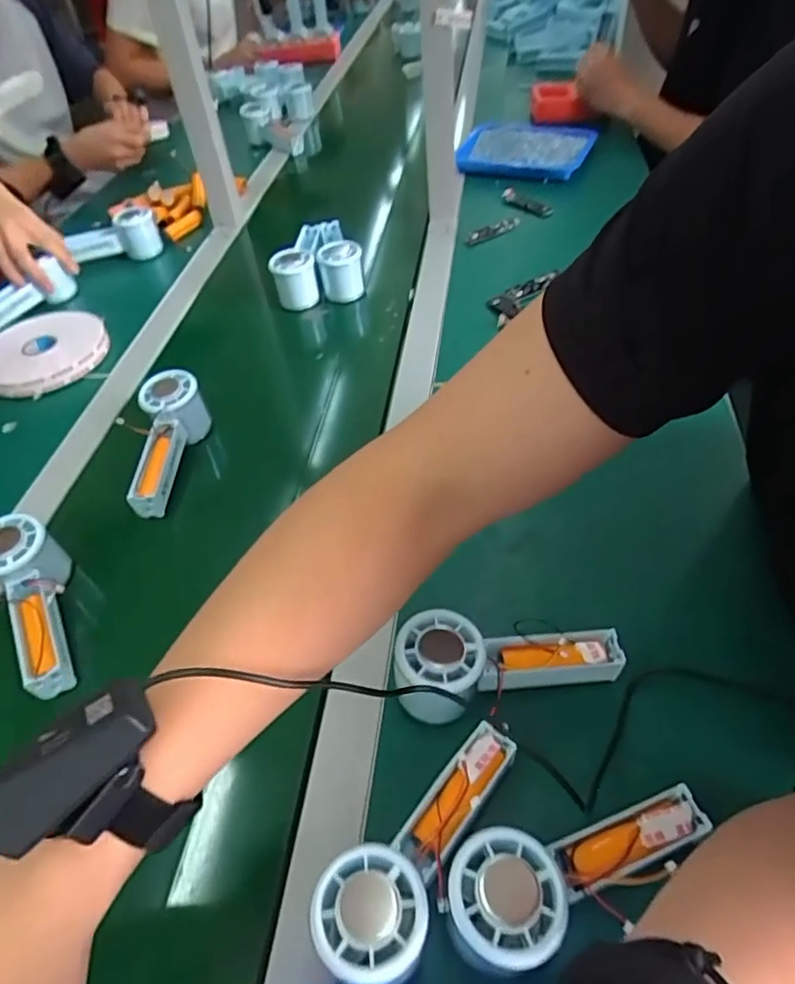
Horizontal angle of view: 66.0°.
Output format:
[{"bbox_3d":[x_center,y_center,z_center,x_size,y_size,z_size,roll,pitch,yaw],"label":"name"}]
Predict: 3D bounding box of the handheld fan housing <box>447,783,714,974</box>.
[{"bbox_3d":[0.095,0.195,0.323,0.147,0.041,0.061,-19,49,-11],"label":"handheld fan housing"}]

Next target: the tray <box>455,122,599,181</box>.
[{"bbox_3d":[0.225,-0.600,1.061,0.209,0.023,0.208,15,51,19],"label":"tray"}]

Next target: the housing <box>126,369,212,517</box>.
[{"bbox_3d":[-0.229,-0.043,0.611,0.053,0.061,0.147,2,67,8],"label":"housing"}]

